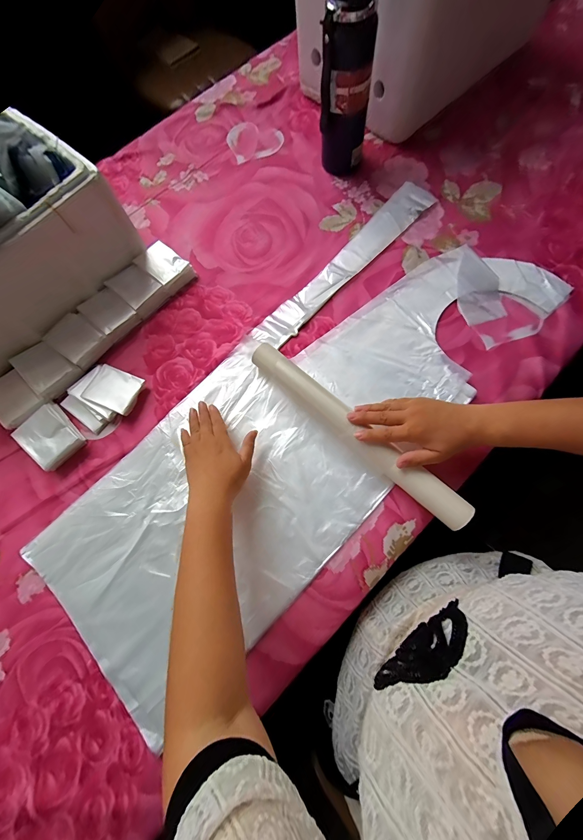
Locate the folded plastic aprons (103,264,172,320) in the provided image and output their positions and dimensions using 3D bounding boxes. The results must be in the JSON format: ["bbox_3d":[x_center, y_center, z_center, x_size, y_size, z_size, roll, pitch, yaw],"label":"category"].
[{"bbox_3d":[-0.273,-0.232,0.528,0.093,0.024,0.065,40,79,15],"label":"folded plastic aprons"}]

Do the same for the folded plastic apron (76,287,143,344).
[{"bbox_3d":[-0.316,-0.185,0.515,0.090,0.023,0.064,41,80,15],"label":"folded plastic apron"}]

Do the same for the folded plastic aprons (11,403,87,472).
[{"bbox_3d":[-0.377,0.024,0.457,0.066,0.034,0.091,-44,75,-9],"label":"folded plastic aprons"}]

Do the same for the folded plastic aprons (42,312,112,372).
[{"bbox_3d":[-0.361,-0.136,0.499,0.090,0.020,0.068,35,78,14],"label":"folded plastic aprons"}]

